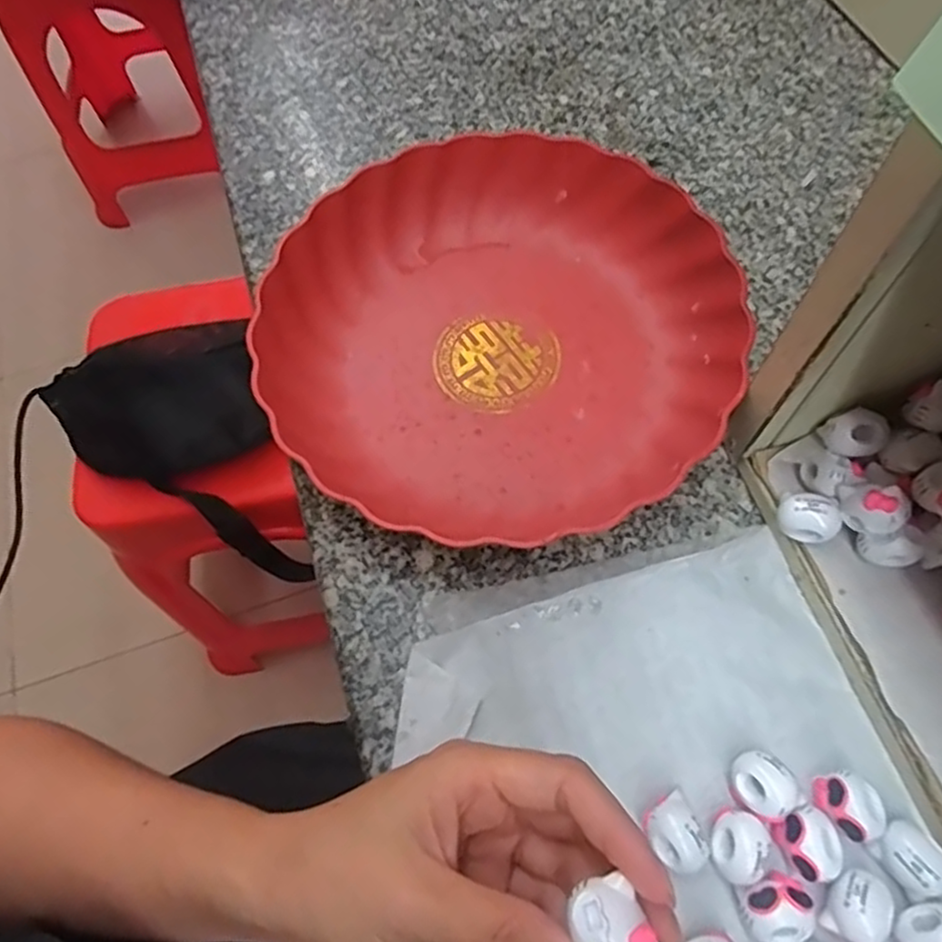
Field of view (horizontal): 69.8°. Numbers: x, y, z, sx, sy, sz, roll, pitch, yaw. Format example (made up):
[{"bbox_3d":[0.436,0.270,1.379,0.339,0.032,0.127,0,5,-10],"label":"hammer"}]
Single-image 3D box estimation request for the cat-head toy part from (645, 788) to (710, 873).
[{"bbox_3d":[0.082,0.144,0.267,0.020,0.018,0.026,-33,68,-11],"label":"cat-head toy part"}]

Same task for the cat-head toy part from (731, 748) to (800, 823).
[{"bbox_3d":[0.116,0.127,0.271,0.021,0.023,0.024,-38,69,-13],"label":"cat-head toy part"}]

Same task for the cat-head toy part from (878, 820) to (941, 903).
[{"bbox_3d":[0.169,0.147,0.257,0.020,0.013,0.025,-27,67,-9],"label":"cat-head toy part"}]

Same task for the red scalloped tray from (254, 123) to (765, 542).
[{"bbox_3d":[0.016,-0.073,0.359,0.235,0.050,0.233,35,72,17],"label":"red scalloped tray"}]

